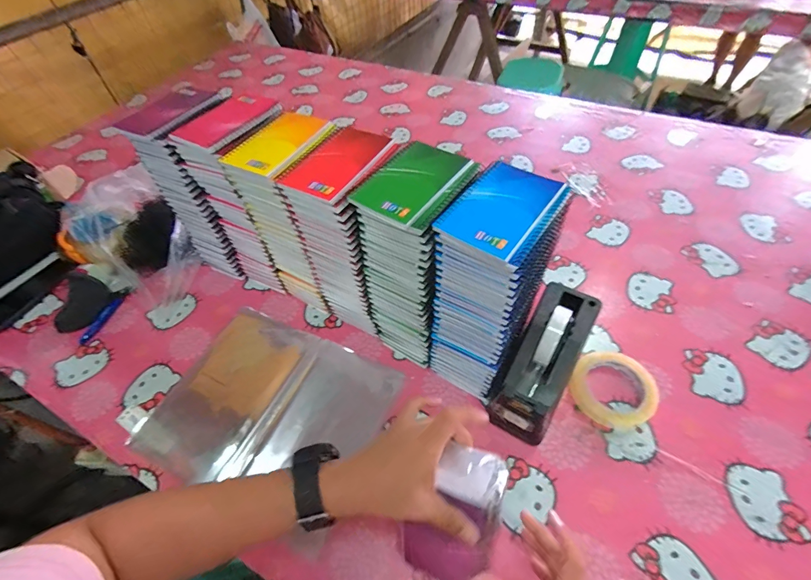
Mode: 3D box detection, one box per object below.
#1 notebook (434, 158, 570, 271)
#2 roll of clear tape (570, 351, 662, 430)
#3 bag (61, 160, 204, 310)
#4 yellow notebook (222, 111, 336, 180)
[{"bbox_3d":[0.101,-0.085,0.389,0.091,0.011,0.132,28,60,23],"label":"notebook"},{"bbox_3d":[0.289,0.135,0.527,0.105,0.026,0.102,-2,53,3],"label":"roll of clear tape"},{"bbox_3d":[-0.523,-0.107,0.735,0.324,0.103,0.215,35,63,27],"label":"bag"},{"bbox_3d":[-0.169,-0.196,0.496,0.093,0.009,0.127,25,59,21],"label":"yellow notebook"}]

